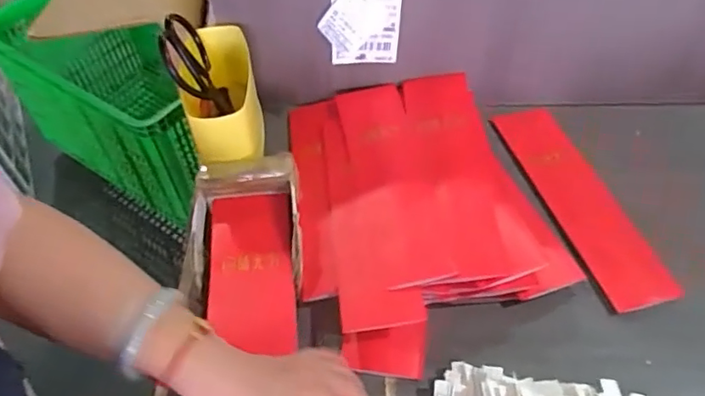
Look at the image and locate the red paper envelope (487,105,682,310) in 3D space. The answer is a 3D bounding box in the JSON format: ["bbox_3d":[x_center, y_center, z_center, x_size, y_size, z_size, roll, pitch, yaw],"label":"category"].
[{"bbox_3d":[0.250,-0.001,0.619,0.082,0.011,0.273,-11,52,-14],"label":"red paper envelope"}]

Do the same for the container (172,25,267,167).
[{"bbox_3d":[-0.140,-0.112,0.603,0.068,0.099,0.152,-12,51,-6],"label":"container"}]

